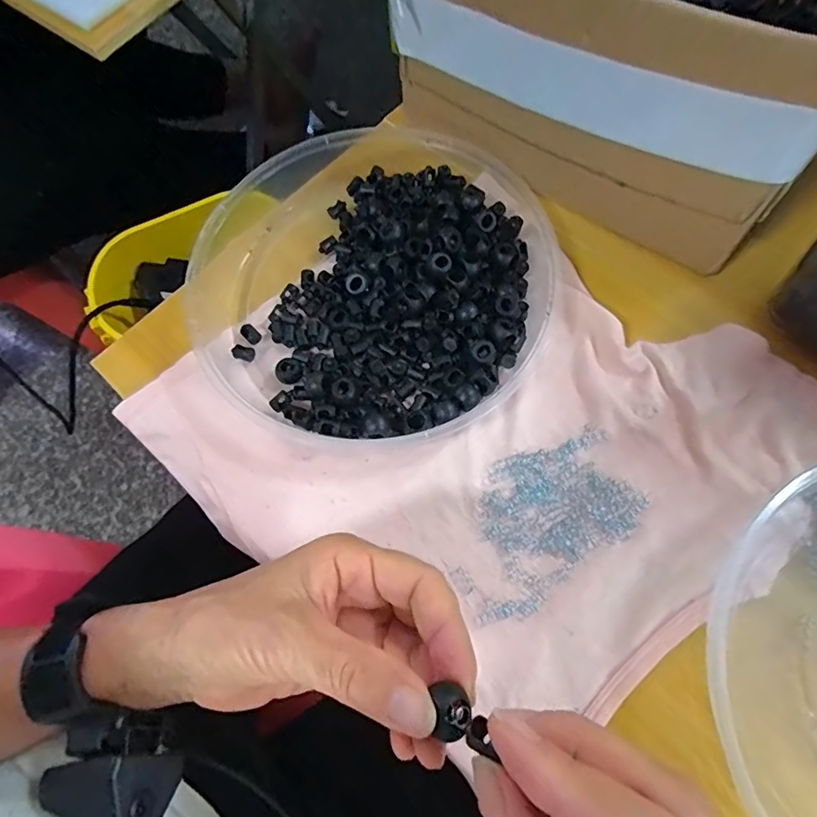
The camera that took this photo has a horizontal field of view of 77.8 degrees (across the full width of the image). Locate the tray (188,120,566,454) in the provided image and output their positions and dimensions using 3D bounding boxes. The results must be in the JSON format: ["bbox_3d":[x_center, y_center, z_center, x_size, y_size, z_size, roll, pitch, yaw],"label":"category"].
[{"bbox_3d":[-0.023,-0.097,0.347,0.245,0.041,0.241,-1,69,2],"label":"tray"}]

